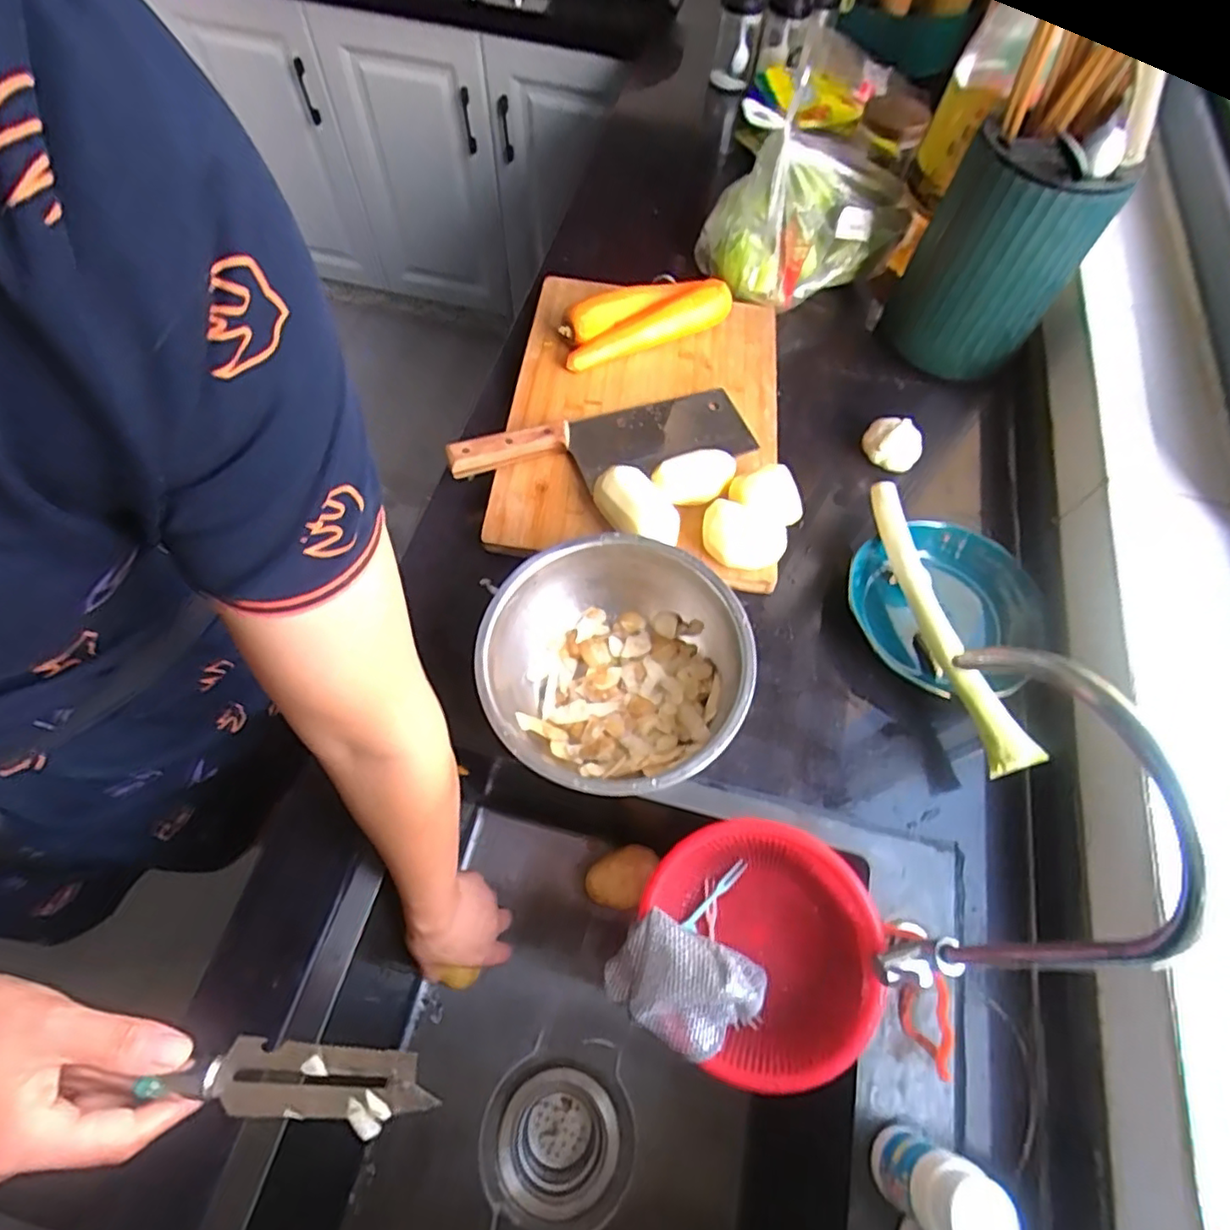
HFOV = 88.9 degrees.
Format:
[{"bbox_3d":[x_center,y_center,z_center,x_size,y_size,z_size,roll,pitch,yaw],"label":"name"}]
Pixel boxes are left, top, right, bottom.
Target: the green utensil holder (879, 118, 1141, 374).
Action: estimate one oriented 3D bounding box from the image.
[{"bbox_3d":[0.395,-0.371,0.673,0.148,0.211,0.128,22,64,8],"label":"green utensil holder"}]

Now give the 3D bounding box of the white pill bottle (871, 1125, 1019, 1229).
[{"bbox_3d":[0.185,0.334,0.364,0.044,0.084,0.041,1,63,-2],"label":"white pill bottle"}]

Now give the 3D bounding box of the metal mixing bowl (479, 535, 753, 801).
[{"bbox_3d":[-0.001,0.045,0.494,0.194,0.082,0.192,1,63,-2],"label":"metal mixing bowl"}]

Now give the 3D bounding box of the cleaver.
[{"bbox_3d":[-0.006,-0.164,0.589,0.292,0.030,0.095,-17,65,-11],"label":"cleaver"}]

